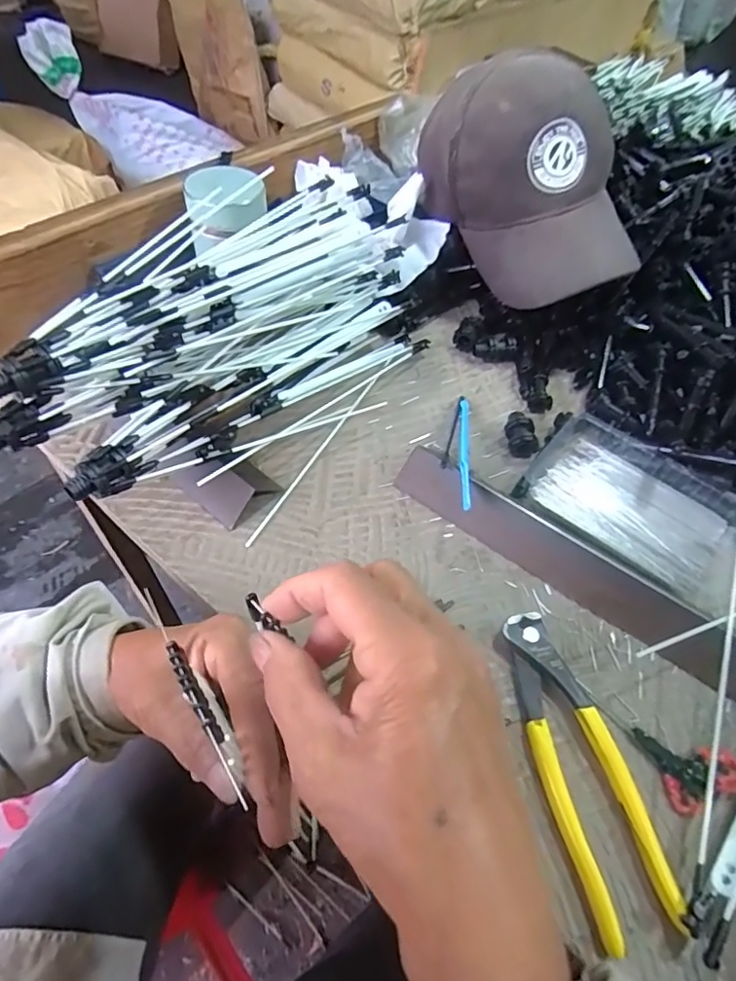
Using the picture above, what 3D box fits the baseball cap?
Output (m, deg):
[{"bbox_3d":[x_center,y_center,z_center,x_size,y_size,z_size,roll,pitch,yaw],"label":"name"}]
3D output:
[{"bbox_3d":[0.149,-0.279,0.487,0.139,0.135,0.218,-13,56,-14],"label":"baseball cap"}]

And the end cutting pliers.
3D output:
[{"bbox_3d":[0.116,0.147,0.304,0.047,0.014,0.162,-9,55,-11],"label":"end cutting pliers"}]

